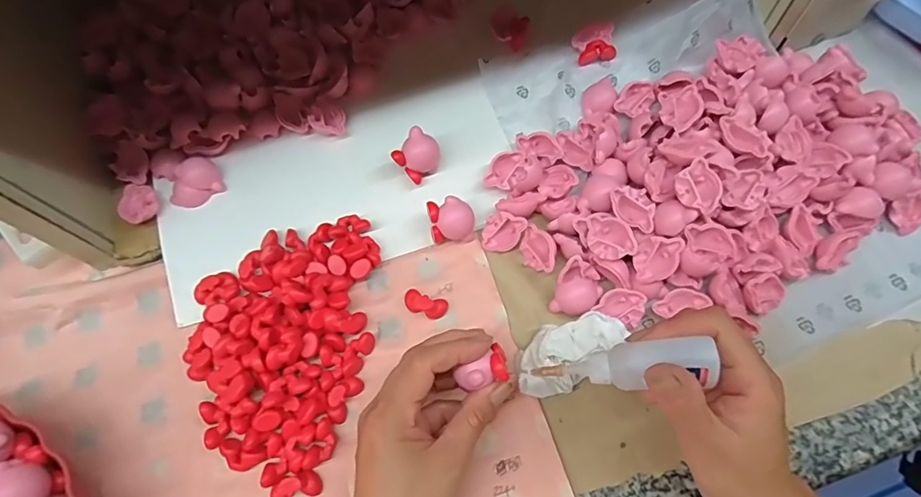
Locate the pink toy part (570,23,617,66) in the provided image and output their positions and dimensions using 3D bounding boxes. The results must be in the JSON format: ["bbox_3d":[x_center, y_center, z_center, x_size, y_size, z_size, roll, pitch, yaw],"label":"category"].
[{"bbox_3d":[0.116,-0.178,0.418,0.037,0.012,0.036,-10,70,-1],"label":"pink toy part"}]

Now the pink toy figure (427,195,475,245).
[{"bbox_3d":[-0.006,-0.021,0.365,0.033,0.023,0.029,-10,70,-1],"label":"pink toy figure"}]

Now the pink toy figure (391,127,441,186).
[{"bbox_3d":[-0.033,-0.070,0.376,0.024,0.033,0.033,40,74,19],"label":"pink toy figure"}]

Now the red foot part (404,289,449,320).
[{"bbox_3d":[-0.026,0.040,0.351,0.032,0.013,0.016,17,71,8],"label":"red foot part"}]

